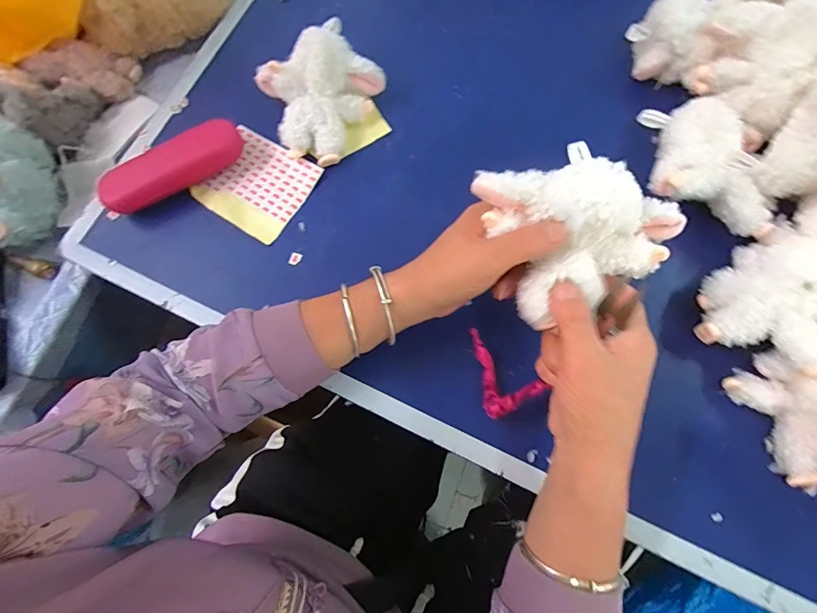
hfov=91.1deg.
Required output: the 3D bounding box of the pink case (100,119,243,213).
[{"bbox_3d":[-0.248,-0.146,0.424,0.152,0.035,0.047,-29,76,-6],"label":"pink case"}]

